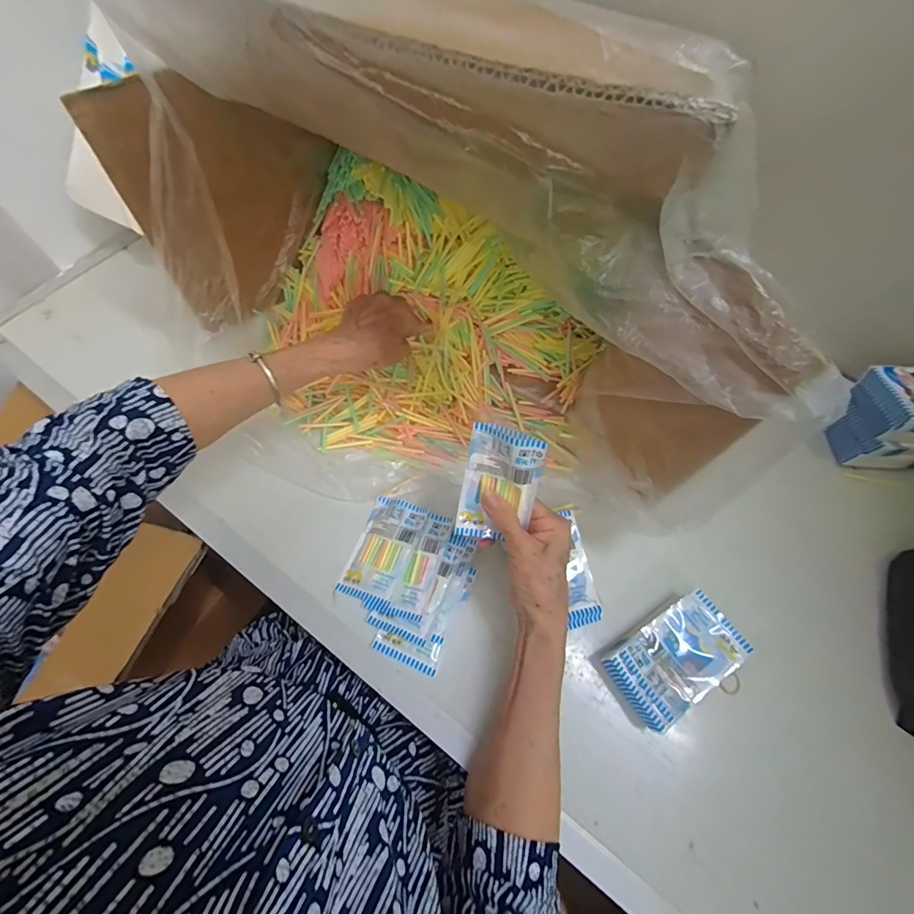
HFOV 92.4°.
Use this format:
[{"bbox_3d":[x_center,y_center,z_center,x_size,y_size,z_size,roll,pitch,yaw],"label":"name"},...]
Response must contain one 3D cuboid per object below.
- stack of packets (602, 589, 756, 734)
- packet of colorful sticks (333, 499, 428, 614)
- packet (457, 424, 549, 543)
[{"bbox_3d":[0.200,0.183,0.403,0.120,0.032,0.069,-28,69,-14],"label":"stack of packets"},{"bbox_3d":[-0.075,0.094,0.444,0.060,0.006,0.104,14,66,23],"label":"packet of colorful sticks"},{"bbox_3d":[0.036,0.028,0.375,0.062,0.103,0.012,16,24,15],"label":"packet"}]

